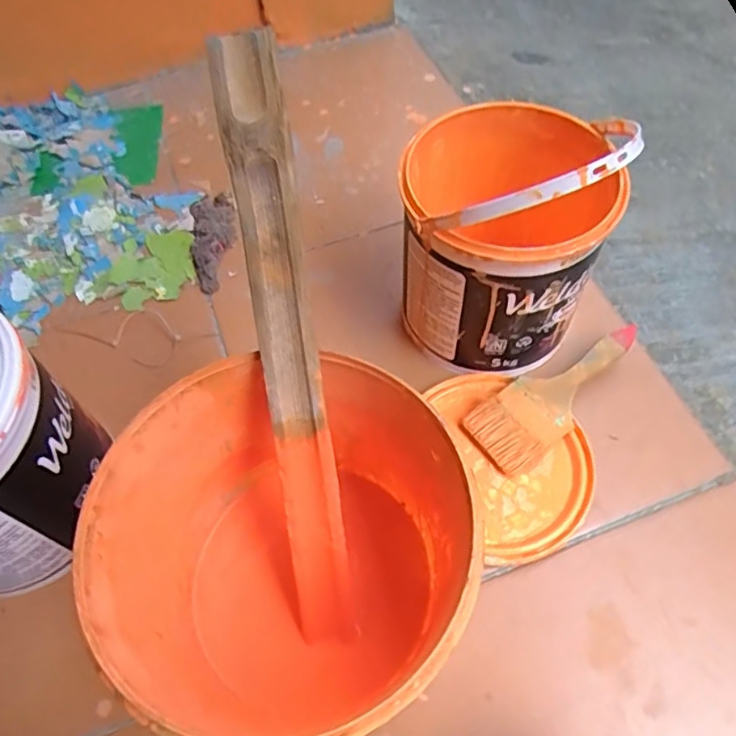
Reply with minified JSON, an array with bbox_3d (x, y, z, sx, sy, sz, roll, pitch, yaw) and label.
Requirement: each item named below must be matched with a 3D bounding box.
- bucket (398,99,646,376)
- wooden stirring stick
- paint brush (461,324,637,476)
[{"bbox_3d":[0.119,-0.134,0.530,0.175,0.218,0.190,6,60,7],"label":"bucket"},{"bbox_3d":[-0.047,0.012,0.379,0.034,0.392,0.010,-6,18,0],"label":"wooden stirring stick"},{"bbox_3d":[0.181,0.024,0.560,0.186,0.023,0.066,-33,63,-15],"label":"paint brush"}]

